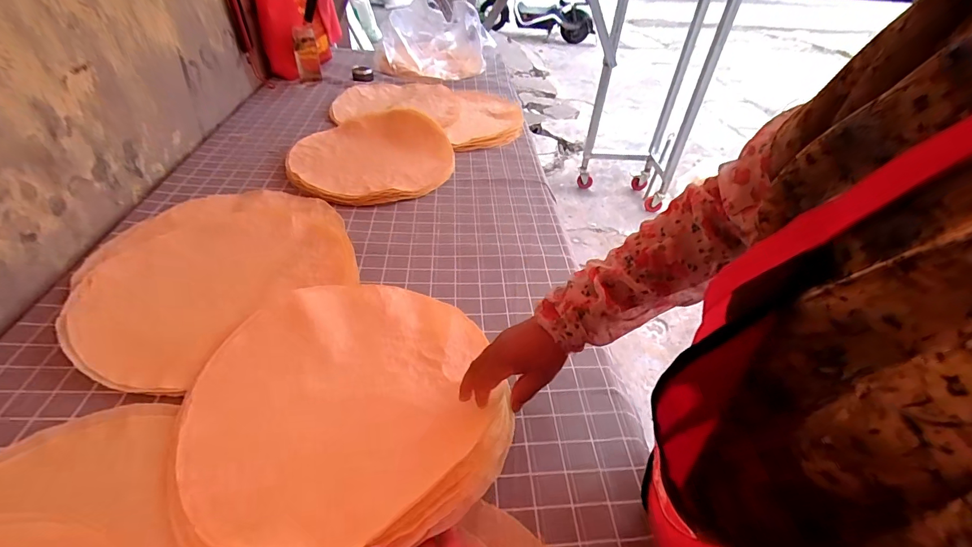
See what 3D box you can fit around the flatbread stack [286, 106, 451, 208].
[{"bbox_3d":[-0.259,-0.275,0.937,0.356,0.072,0.360,5,42,1],"label":"flatbread stack"}]

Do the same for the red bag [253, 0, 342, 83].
[{"bbox_3d":[-0.617,-0.859,1.380,0.181,0.303,0.365,0,41,-6],"label":"red bag"}]

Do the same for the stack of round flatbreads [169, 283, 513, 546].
[{"bbox_3d":[-0.152,0.143,0.489,0.346,0.047,0.356,-9,43,-14],"label":"stack of round flatbreads"}]

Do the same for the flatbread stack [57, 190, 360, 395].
[{"bbox_3d":[-0.425,-0.026,0.671,0.414,0.040,0.403,35,50,30],"label":"flatbread stack"}]

